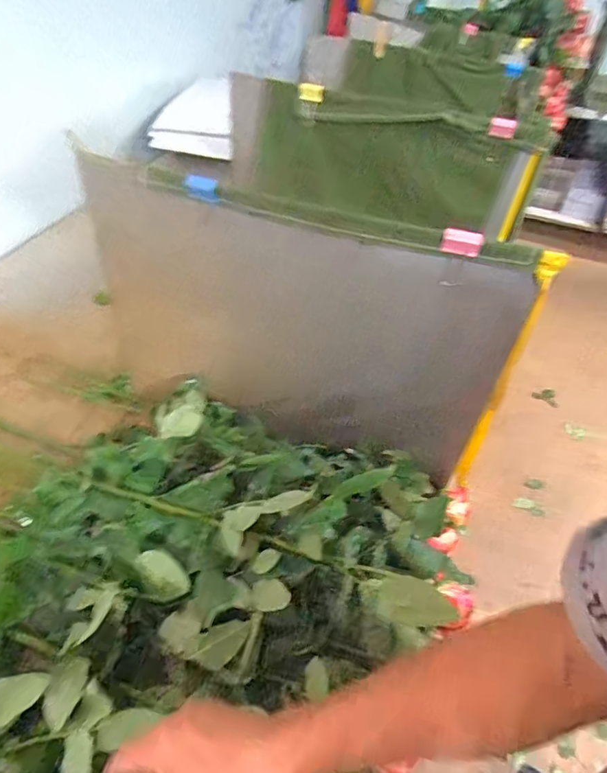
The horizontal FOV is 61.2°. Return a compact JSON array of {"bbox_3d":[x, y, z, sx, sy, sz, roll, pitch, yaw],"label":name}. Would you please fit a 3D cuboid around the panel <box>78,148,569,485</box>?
[{"bbox_3d":[-0.015,-0.067,0.646,0.519,0.350,0.036,16,48,10],"label":"panel"}]

